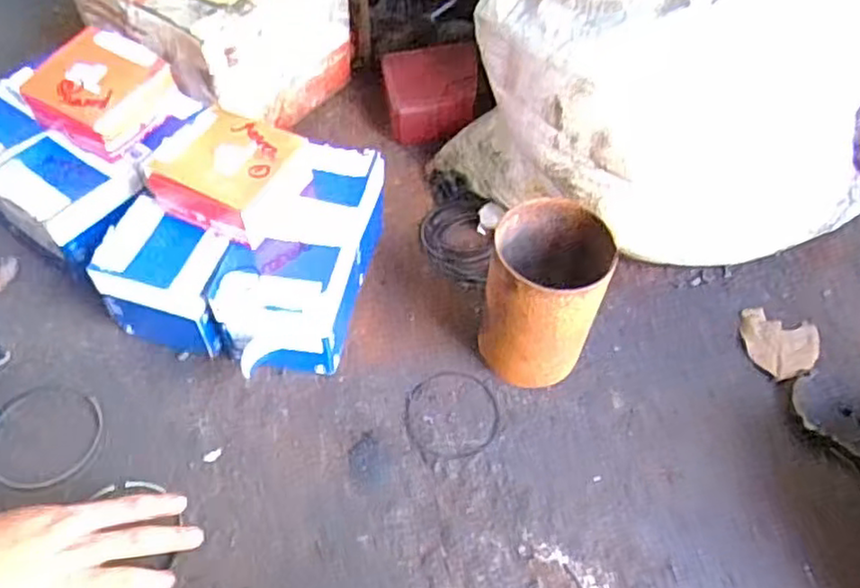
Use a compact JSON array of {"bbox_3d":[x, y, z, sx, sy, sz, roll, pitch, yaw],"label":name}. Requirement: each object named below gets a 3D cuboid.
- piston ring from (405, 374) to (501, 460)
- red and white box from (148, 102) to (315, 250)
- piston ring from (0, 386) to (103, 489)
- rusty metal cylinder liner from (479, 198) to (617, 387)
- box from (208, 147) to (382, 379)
[{"bbox_3d":[0.021,0.112,0.643,0.087,0.004,0.087,-3,55,-5],"label":"piston ring"},{"bbox_3d":[-0.182,-0.113,0.627,0.112,0.054,0.115,20,56,11],"label":"red and white box"},{"bbox_3d":[-0.344,0.125,0.610,0.097,0.004,0.098,1,55,-2],"label":"piston ring"},{"bbox_3d":[0.100,0.006,0.622,0.096,0.158,0.104,1,55,-2],"label":"rusty metal cylinder liner"},{"bbox_3d":[-0.122,-0.032,0.664,0.108,0.101,0.227,11,55,5],"label":"box"}]

